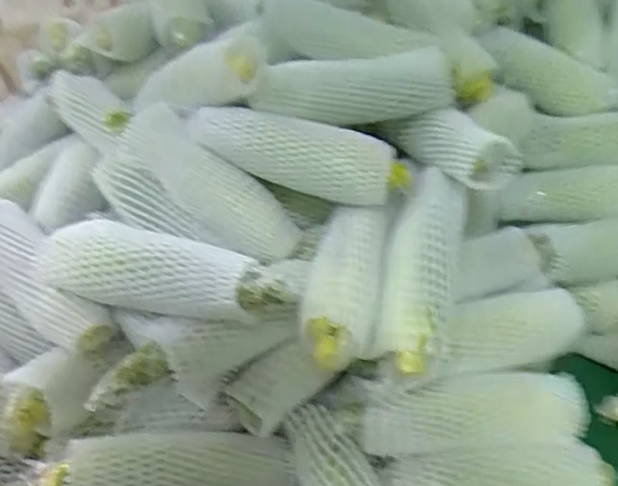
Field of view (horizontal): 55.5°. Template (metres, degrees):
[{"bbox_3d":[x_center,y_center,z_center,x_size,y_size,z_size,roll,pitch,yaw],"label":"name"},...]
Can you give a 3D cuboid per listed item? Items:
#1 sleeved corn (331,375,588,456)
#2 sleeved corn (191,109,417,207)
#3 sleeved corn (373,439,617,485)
[{"bbox_3d":[0.157,0.159,0.555,0.225,0.052,0.059,-3,39,-4],"label":"sleeved corn"},{"bbox_3d":[-0.014,-0.090,0.598,0.227,0.060,0.057,13,41,14],"label":"sleeved corn"},{"bbox_3d":[0.181,0.230,0.547,0.213,0.049,0.059,-3,39,-5],"label":"sleeved corn"}]

